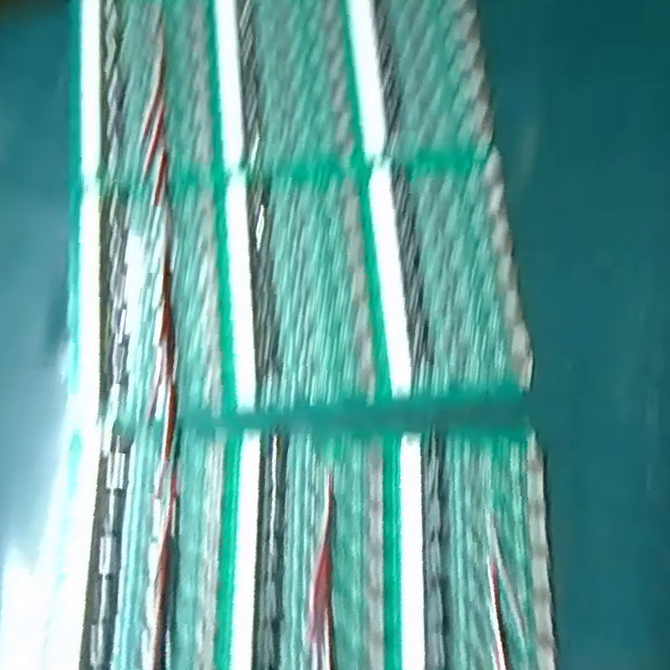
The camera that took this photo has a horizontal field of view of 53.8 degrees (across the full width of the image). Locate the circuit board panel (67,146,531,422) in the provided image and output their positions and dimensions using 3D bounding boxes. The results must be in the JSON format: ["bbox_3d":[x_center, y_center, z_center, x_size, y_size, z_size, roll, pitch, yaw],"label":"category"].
[{"bbox_3d":[-0.018,-0.022,0.280,0.187,0.012,0.106,-5,77,-3],"label":"circuit board panel"}]

